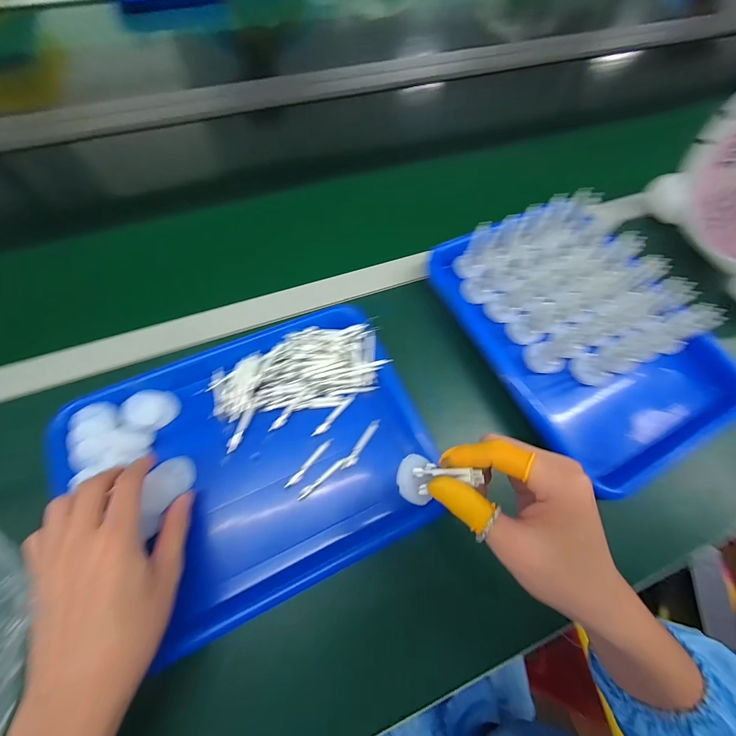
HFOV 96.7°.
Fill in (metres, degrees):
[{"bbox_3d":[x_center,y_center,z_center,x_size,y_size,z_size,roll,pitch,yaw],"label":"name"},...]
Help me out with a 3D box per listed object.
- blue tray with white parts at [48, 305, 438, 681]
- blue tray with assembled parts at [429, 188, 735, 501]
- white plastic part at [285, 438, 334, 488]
[{"bbox_3d":[-0.107,0.085,0.320,0.319,0.032,0.251,-23,70,-12],"label":"blue tray with white parts"},{"bbox_3d":[0.243,-0.043,0.385,0.228,0.100,0.322,-23,70,-13],"label":"blue tray with assembled parts"},{"bbox_3d":[-0.059,0.095,0.329,0.009,0.004,0.062,38,70,12],"label":"white plastic part"}]

